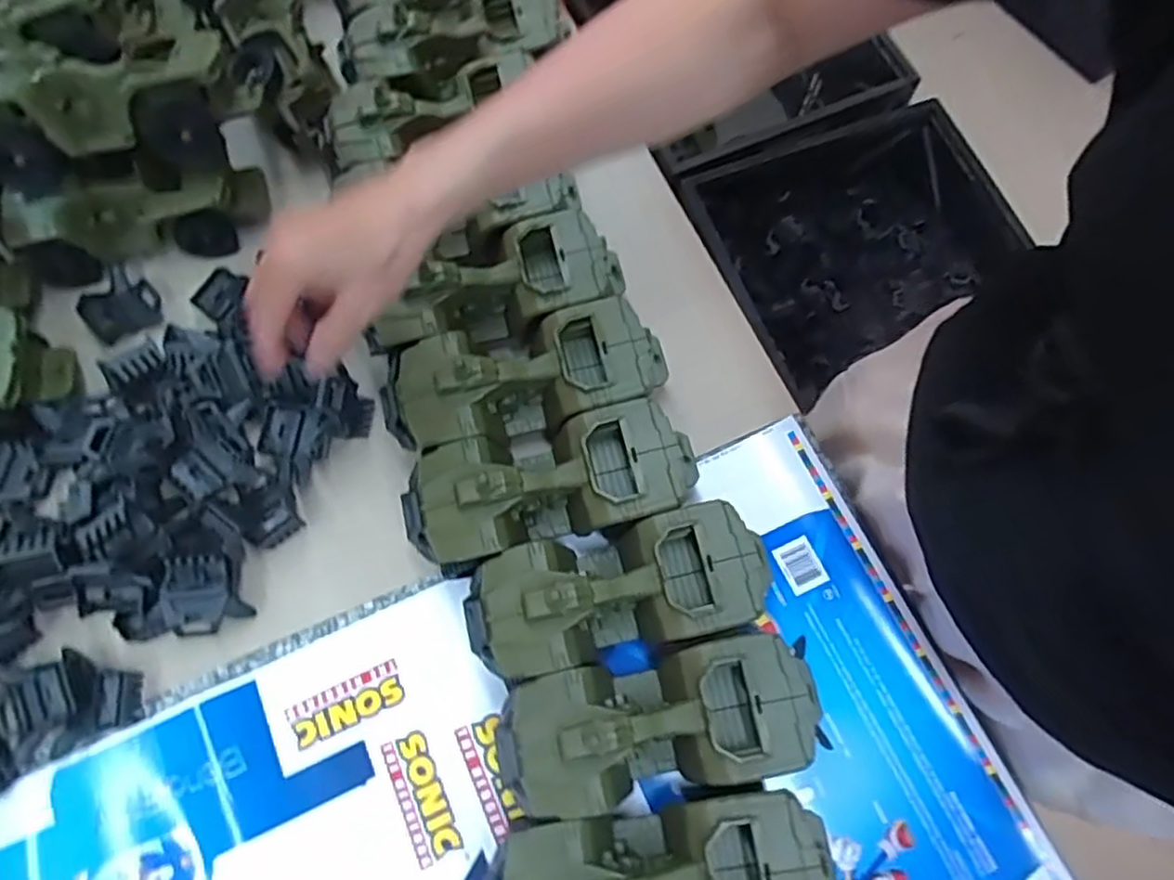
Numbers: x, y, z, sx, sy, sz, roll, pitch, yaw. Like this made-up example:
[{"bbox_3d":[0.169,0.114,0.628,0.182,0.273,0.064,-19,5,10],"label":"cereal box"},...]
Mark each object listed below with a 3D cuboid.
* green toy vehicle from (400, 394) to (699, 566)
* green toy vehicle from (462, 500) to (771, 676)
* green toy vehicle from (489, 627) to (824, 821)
[{"bbox_3d":[-0.026,0.032,0.490,0.185,0.080,0.077,-14,72,-3],"label":"green toy vehicle"},{"bbox_3d":[0.015,0.101,0.467,0.180,0.077,0.079,-14,72,-3],"label":"green toy vehicle"},{"bbox_3d":[0.043,0.174,0.442,0.190,0.077,0.080,-12,71,-2],"label":"green toy vehicle"}]

